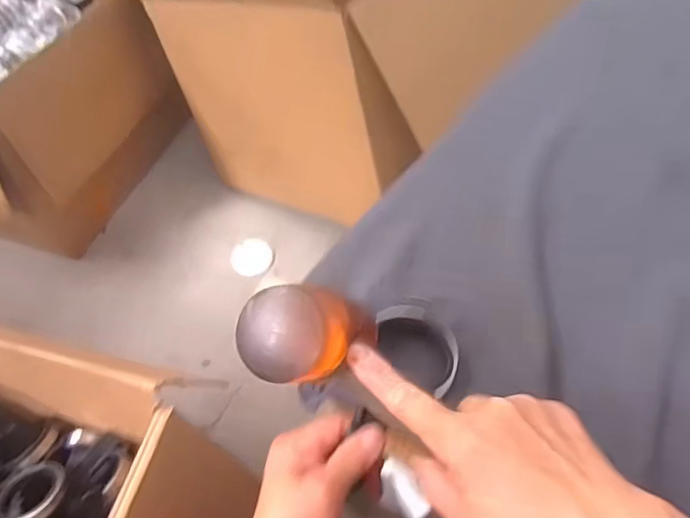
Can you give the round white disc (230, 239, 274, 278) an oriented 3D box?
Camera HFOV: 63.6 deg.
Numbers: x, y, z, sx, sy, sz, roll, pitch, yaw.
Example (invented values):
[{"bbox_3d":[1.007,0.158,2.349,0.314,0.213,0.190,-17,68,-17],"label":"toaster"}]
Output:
[{"bbox_3d":[-0.180,-0.003,1.071,0.078,0.011,0.089,3,54,1],"label":"round white disc"}]

